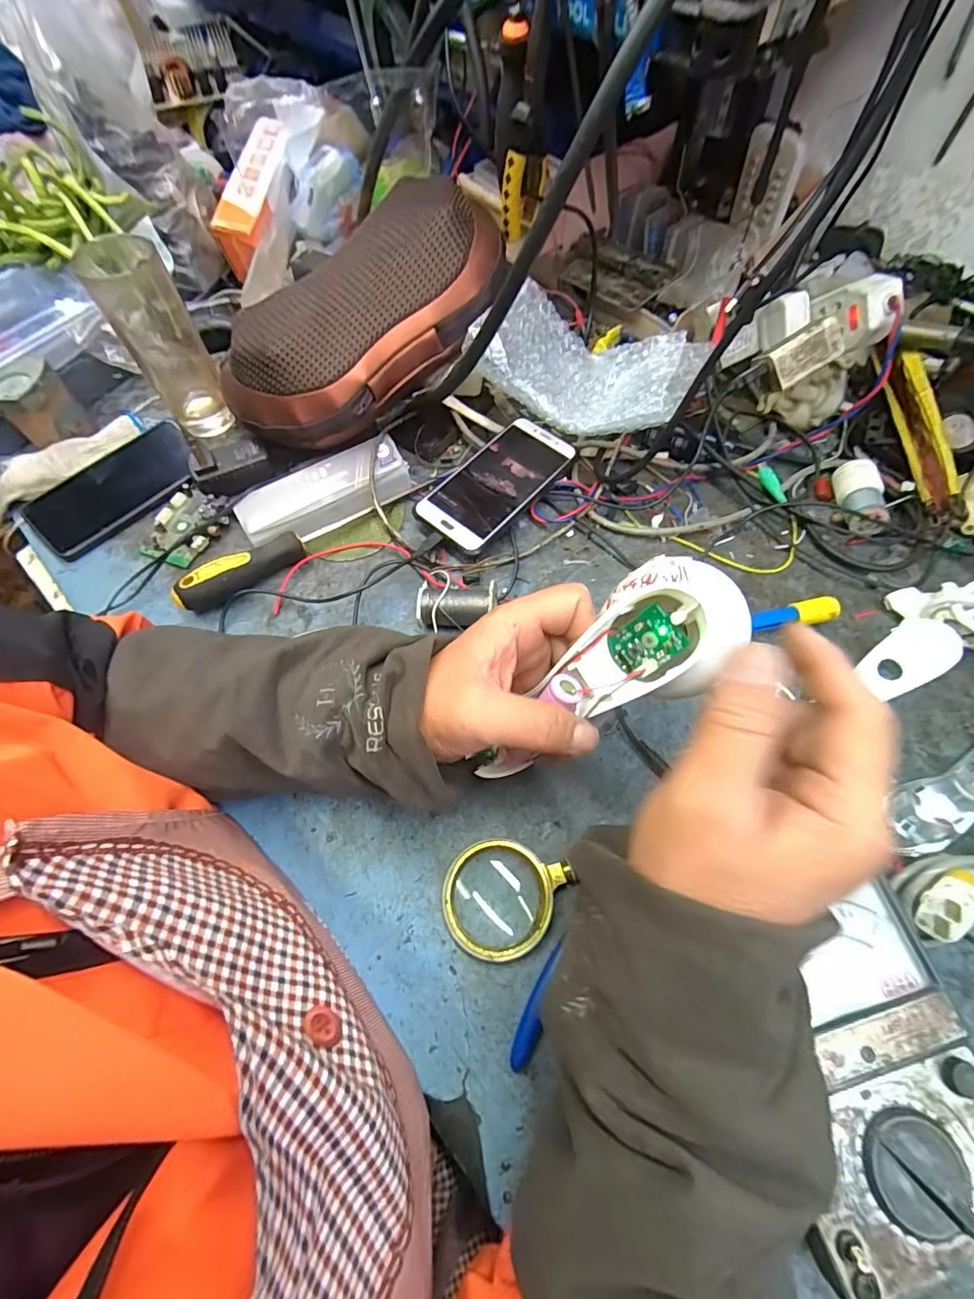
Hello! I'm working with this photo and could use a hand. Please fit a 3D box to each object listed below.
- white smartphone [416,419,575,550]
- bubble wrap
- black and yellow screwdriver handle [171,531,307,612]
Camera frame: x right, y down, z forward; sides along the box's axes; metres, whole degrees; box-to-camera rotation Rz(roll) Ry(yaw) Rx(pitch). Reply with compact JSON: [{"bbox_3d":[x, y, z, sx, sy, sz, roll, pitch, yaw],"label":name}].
[{"bbox_3d":[0.010,-0.157,0.465,0.075,0.010,0.148,37,70,16],"label":"white smartphone"},{"bbox_3d":[0.078,-0.239,0.420,0.181,0.043,0.100,25,67,12],"label":"bubble wrap"},{"bbox_3d":[-0.207,-0.063,0.423,0.110,0.032,0.030,-31,67,-13],"label":"black and yellow screwdriver handle"}]

